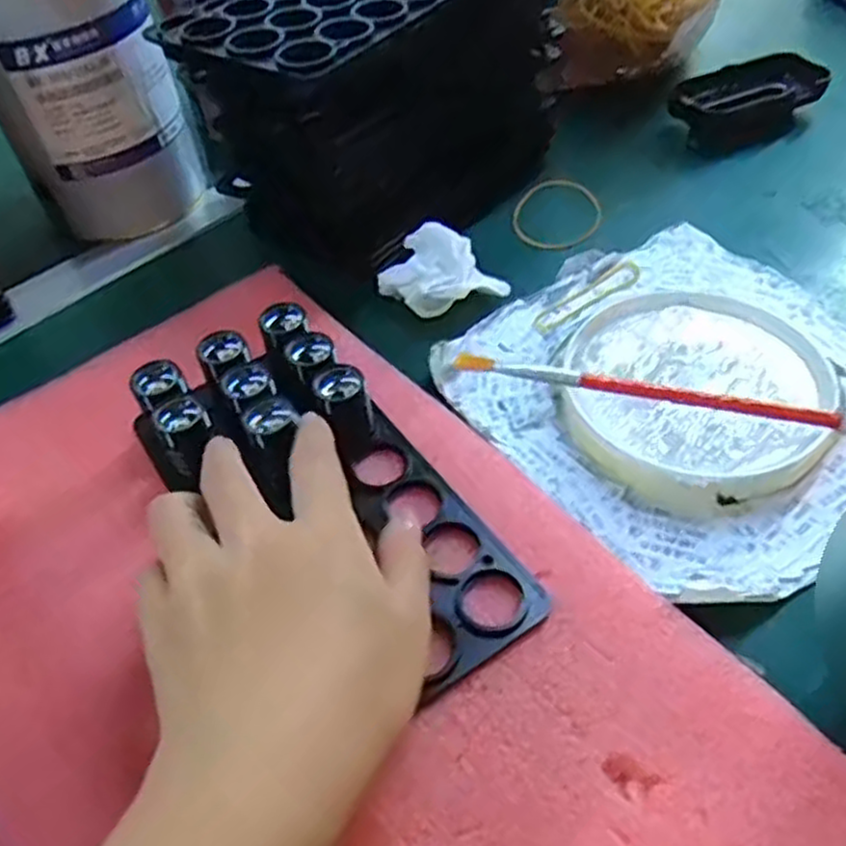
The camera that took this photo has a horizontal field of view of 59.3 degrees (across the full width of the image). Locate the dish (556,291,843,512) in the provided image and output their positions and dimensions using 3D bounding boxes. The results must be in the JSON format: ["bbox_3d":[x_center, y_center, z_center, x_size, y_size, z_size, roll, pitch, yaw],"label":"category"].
[{"bbox_3d":[0.126,-0.016,0.348,0.119,0.013,0.119,-2,48,2],"label":"dish"}]

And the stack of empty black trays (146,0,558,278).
[{"bbox_3d":[-0.023,-0.196,0.436,0.120,0.126,0.217,31,57,27],"label":"stack of empty black trays"}]

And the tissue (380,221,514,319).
[{"bbox_3d":[0.010,-0.084,0.411,0.066,0.034,0.043,-9,48,-4],"label":"tissue"}]

